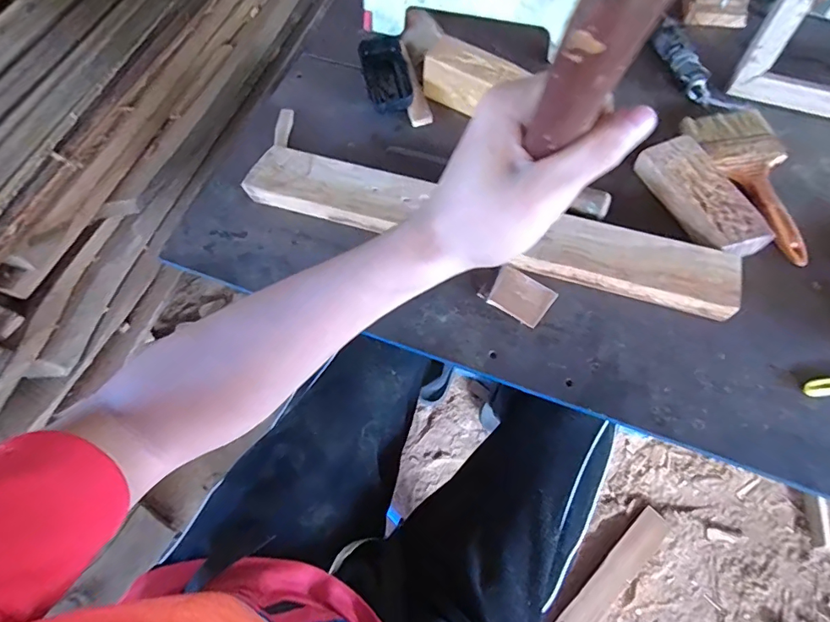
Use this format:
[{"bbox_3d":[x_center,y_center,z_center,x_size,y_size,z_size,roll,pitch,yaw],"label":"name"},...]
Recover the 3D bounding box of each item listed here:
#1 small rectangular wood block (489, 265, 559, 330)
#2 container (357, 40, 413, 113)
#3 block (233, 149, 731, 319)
[{"bbox_3d":[0.101,-0.015,0.443,0.054,0.009,0.047,31,69,15],"label":"small rectangular wood block"},{"bbox_3d":[-0.035,-0.284,0.565,0.049,0.024,0.116,-11,64,-4],"label":"container"},{"bbox_3d":[0.062,-0.084,0.465,0.474,0.027,0.058,16,65,9],"label":"block"}]

